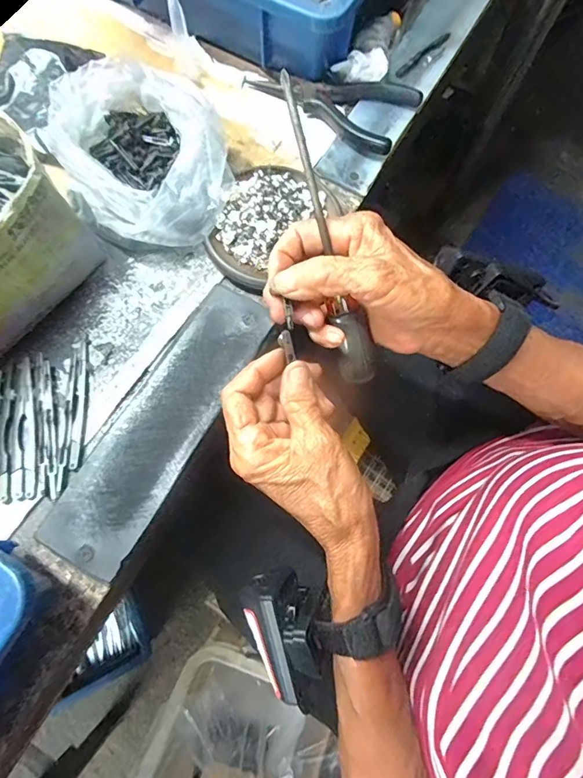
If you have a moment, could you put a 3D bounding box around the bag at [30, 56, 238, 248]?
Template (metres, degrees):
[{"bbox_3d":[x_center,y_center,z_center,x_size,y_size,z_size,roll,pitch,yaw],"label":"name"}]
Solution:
[{"bbox_3d":[-0.115,-0.178,0.347,0.128,0.071,0.127,22,73,5],"label":"bag"}]

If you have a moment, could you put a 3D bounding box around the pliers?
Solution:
[{"bbox_3d":[0.036,-0.271,0.404,0.150,0.018,0.074,29,73,7],"label":"pliers"}]

